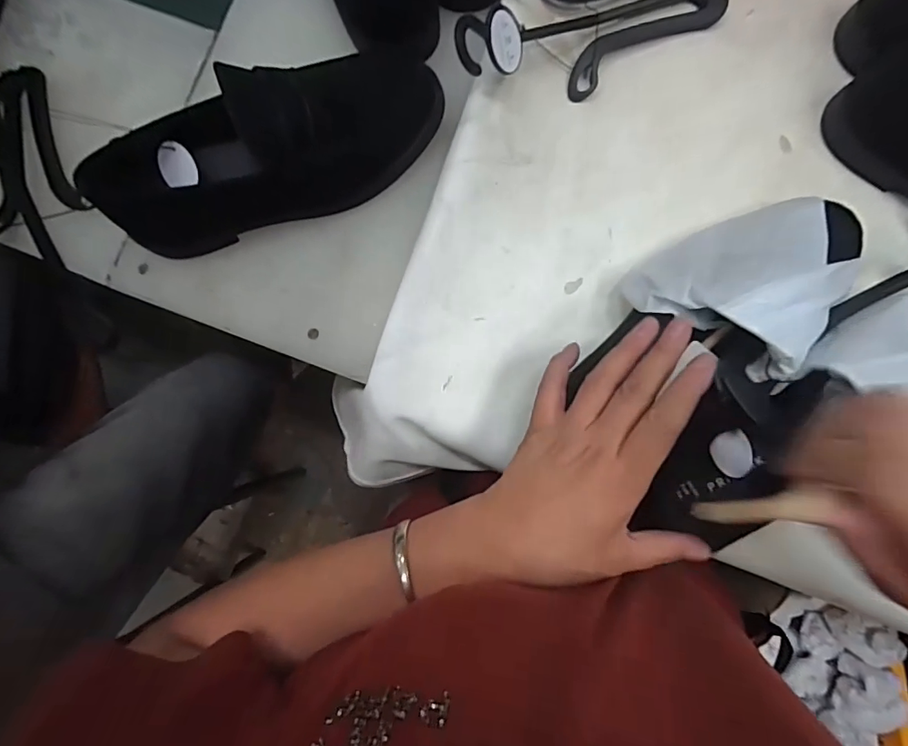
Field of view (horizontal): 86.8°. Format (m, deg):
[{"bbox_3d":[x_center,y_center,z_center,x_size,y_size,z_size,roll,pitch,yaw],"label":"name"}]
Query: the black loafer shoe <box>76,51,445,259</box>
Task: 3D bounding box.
[{"bbox_3d":[-0.132,-0.169,0.366,0.270,0.074,0.086,-21,86,0],"label":"black loafer shoe"}]

